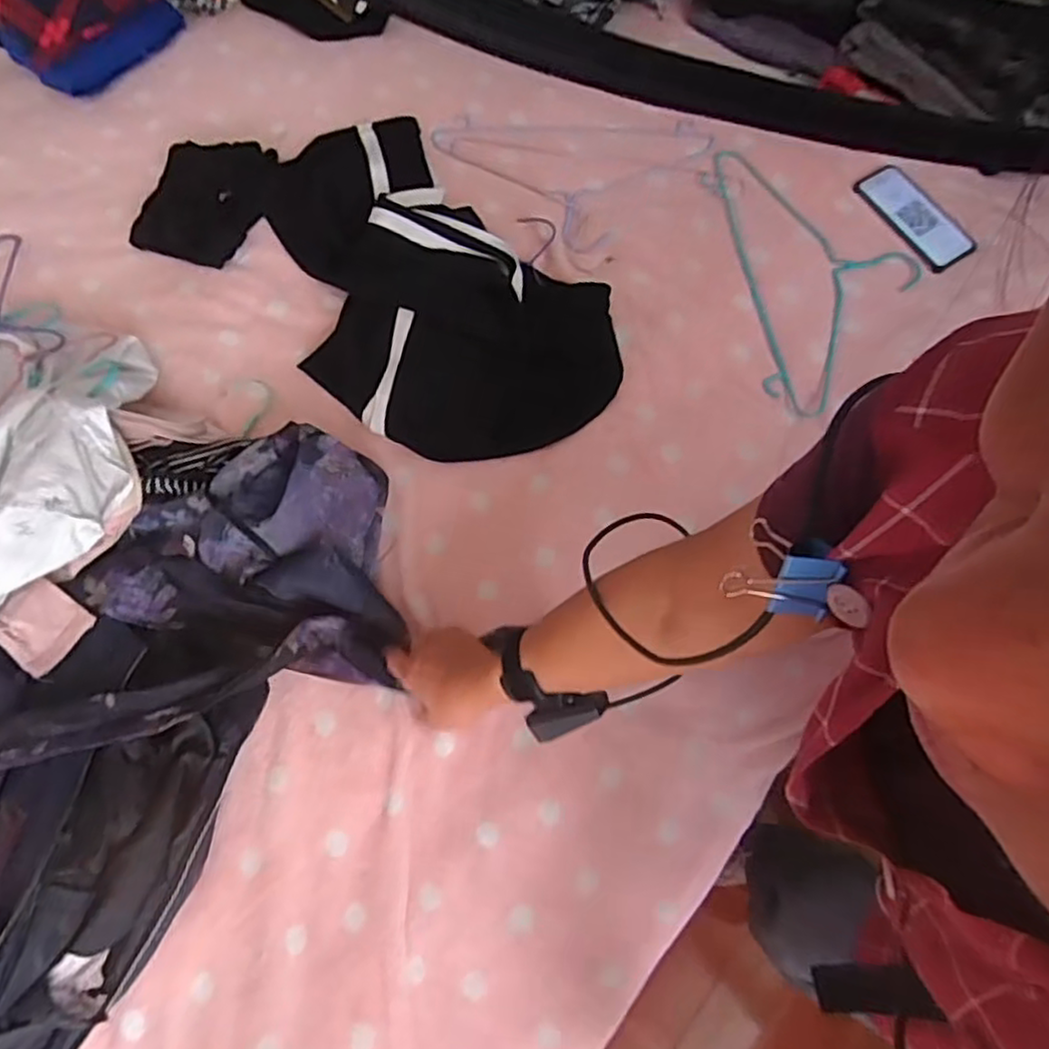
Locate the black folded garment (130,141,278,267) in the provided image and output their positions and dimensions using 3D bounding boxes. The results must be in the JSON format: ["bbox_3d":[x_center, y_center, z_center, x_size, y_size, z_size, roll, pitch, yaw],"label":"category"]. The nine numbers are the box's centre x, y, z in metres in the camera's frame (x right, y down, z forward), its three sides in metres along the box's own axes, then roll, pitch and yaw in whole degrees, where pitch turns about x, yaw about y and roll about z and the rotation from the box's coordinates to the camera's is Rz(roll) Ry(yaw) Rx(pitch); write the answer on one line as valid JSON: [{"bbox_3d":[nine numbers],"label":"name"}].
[{"bbox_3d":[-0.430,-0.445,0.919,0.175,0.031,0.198,13,71,6],"label":"black folded garment"}]

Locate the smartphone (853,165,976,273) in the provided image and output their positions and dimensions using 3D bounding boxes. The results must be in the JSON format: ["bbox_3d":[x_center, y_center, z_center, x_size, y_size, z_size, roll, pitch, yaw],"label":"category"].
[{"bbox_3d":[0.519,-0.411,0.899,0.072,0.015,0.167,-31,73,-9],"label":"smartphone"}]

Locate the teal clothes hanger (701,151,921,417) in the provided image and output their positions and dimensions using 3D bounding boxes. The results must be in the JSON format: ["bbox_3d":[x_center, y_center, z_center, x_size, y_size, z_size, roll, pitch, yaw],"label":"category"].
[{"bbox_3d":[0.388,-0.330,0.880,0.239,0.025,0.407,-6,68,-5],"label":"teal clothes hanger"}]

